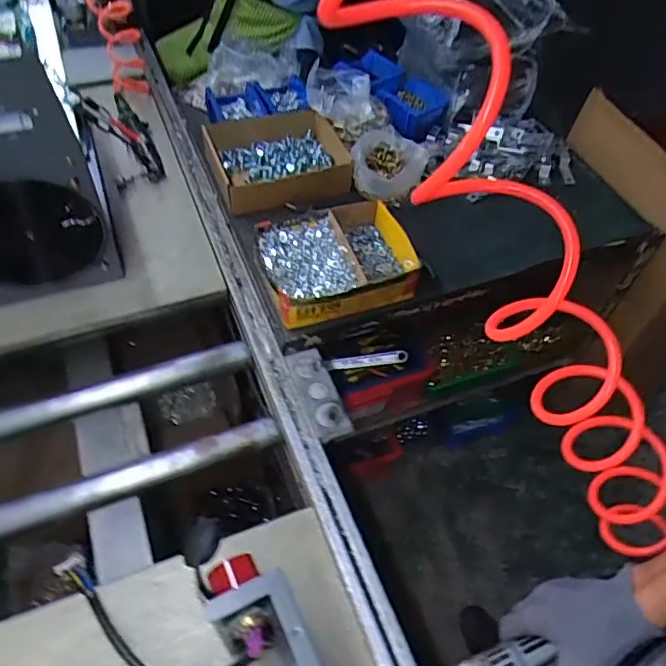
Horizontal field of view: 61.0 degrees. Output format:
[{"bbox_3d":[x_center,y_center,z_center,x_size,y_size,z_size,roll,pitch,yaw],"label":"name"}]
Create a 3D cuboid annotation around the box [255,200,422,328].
[{"bbox_3d":[0.007,-0.115,0.972,0.257,0.089,0.197,-12,55,-13],"label":"box"}]

